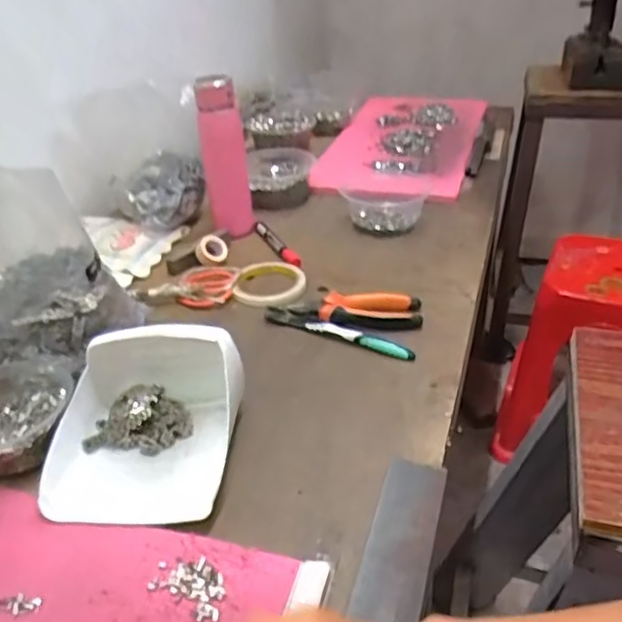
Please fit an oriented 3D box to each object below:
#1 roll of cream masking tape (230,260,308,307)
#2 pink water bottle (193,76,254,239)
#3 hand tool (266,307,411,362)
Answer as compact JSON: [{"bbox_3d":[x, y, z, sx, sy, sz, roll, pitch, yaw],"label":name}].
[{"bbox_3d":[-0.054,-0.033,0.816,0.086,0.018,0.097,8,34,17],"label":"roll of cream masking tape"},{"bbox_3d":[-0.122,-0.217,0.901,0.062,0.210,0.052,-10,33,-10],"label":"pink water bottle"},{"bbox_3d":[0.029,0.022,0.706,0.180,0.011,0.021,16,37,28],"label":"hand tool"}]

